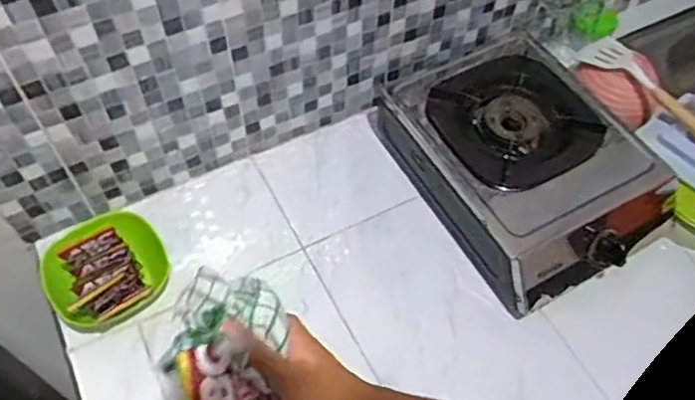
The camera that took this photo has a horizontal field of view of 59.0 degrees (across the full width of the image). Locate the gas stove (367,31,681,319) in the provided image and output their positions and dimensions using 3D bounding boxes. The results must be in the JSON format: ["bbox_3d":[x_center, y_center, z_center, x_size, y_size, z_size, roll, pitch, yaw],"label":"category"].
[{"bbox_3d":[0.243,-0.071,0.886,0.273,0.114,0.397,-25,60,-17],"label":"gas stove"}]

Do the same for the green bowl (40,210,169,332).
[{"bbox_3d":[-0.311,0.092,0.801,0.132,0.080,0.151,38,63,22],"label":"green bowl"}]

